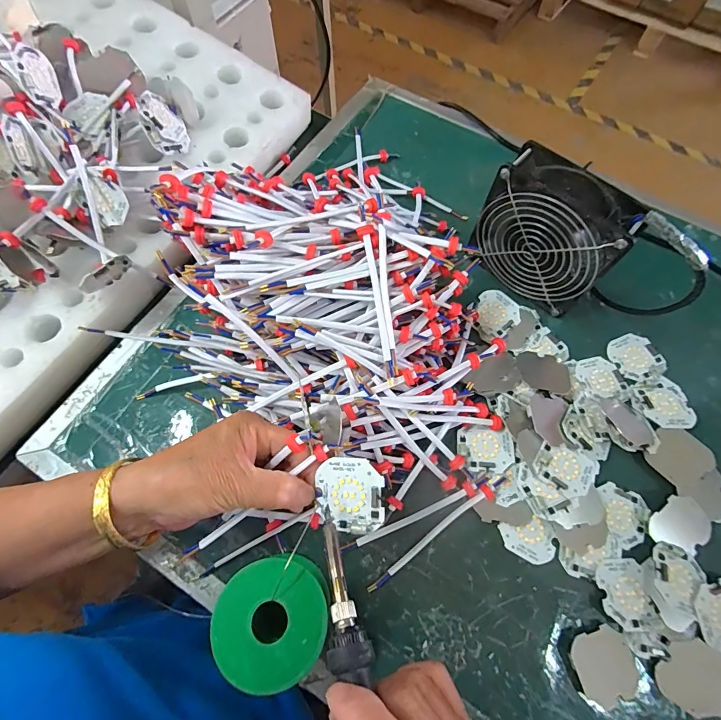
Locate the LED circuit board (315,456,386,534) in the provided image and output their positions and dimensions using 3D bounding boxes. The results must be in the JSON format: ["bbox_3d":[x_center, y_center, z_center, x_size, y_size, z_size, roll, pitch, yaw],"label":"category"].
[{"bbox_3d":[-0.007,0.088,0.255,0.044,0.006,0.046,1,86,15],"label":"LED circuit board"}]

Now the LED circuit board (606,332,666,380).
[{"bbox_3d":[0.268,-0.003,0.378,0.046,0.004,0.046,-23,70,-9],"label":"LED circuit board"}]

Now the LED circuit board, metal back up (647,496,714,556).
[{"bbox_3d":[0.259,0.135,0.313,0.047,0.004,0.045,0,86,-7],"label":"LED circuit board, metal back up"}]

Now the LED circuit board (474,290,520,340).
[{"bbox_3d":[0.135,-0.048,0.388,0.044,0.004,0.045,-34,69,-6],"label":"LED circuit board"}]

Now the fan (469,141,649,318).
[{"bbox_3d":[0.169,-0.113,0.358,0.117,0.118,0.048,37,72,13],"label":"fan"}]

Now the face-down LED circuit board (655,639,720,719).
[{"bbox_3d":[0.241,0.228,0.276,0.046,0.004,0.048,32,86,12],"label":"face-down LED circuit board"}]

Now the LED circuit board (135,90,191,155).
[{"bbox_3d":[-0.205,-0.246,0.405,0.011,0.057,0.050,-8,31,29],"label":"LED circuit board"}]

